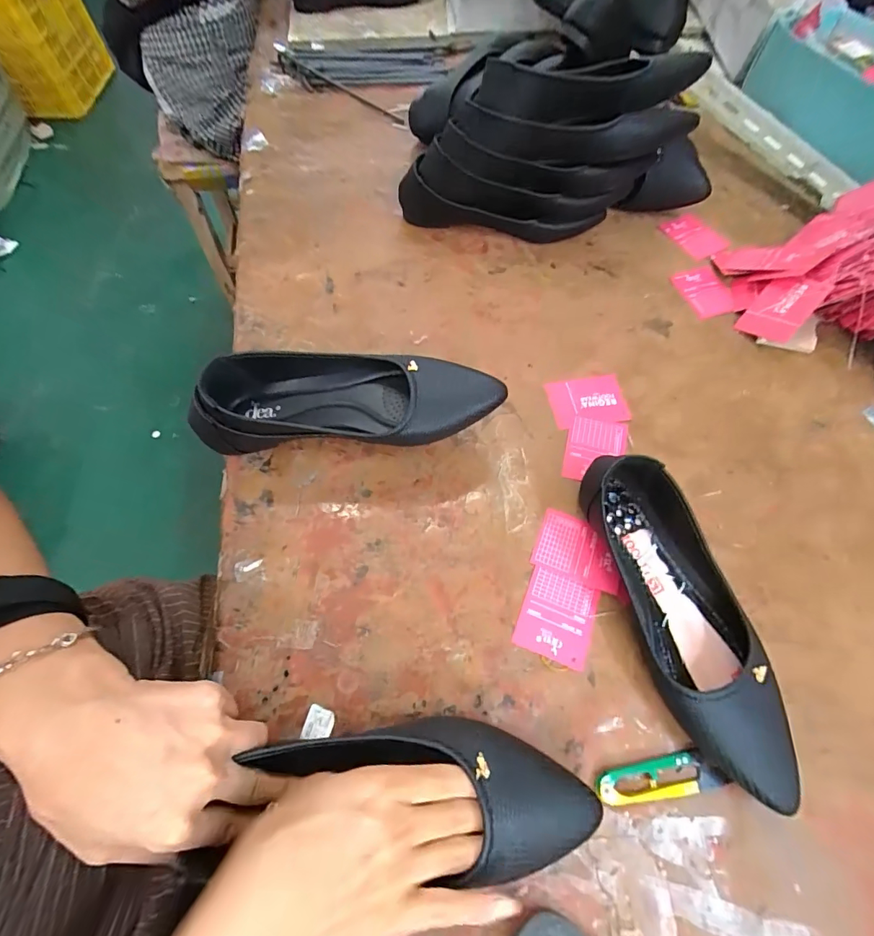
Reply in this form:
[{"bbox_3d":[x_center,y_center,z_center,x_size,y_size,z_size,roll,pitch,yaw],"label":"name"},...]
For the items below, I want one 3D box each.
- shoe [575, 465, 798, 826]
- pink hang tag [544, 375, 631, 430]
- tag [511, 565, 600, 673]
[{"bbox_3d":[0.187,0.100,0.323,0.088,0.063,0.252,-10,64,-5],"label":"shoe"},{"bbox_3d":[0.153,-0.069,0.447,0.075,0.004,0.054,-8,63,-4],"label":"pink hang tag"},{"bbox_3d":[0.096,0.119,0.350,0.057,0.004,0.065,20,65,10],"label":"tag"}]

